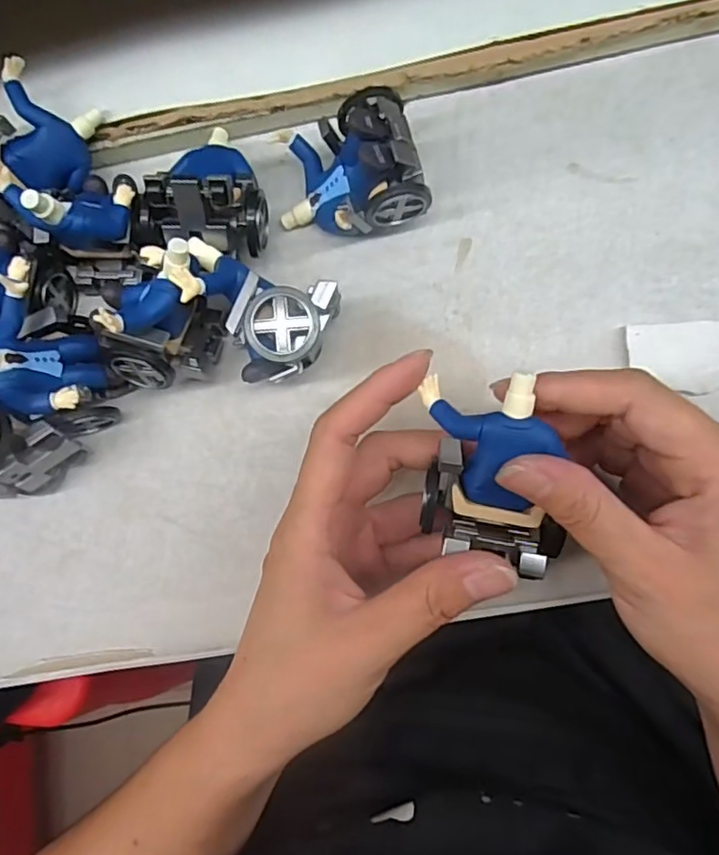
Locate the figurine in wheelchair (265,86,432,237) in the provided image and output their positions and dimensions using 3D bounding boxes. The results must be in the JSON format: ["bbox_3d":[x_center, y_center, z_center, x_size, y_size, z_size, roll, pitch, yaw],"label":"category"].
[{"bbox_3d":[-0.004,-0.106,0.245,0.063,0.045,0.049,-2,84,7],"label":"figurine in wheelchair"}]

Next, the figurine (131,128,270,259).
[{"bbox_3d":[-0.064,-0.102,0.246,0.045,0.046,0.064,-4,84,7],"label":"figurine"}]

